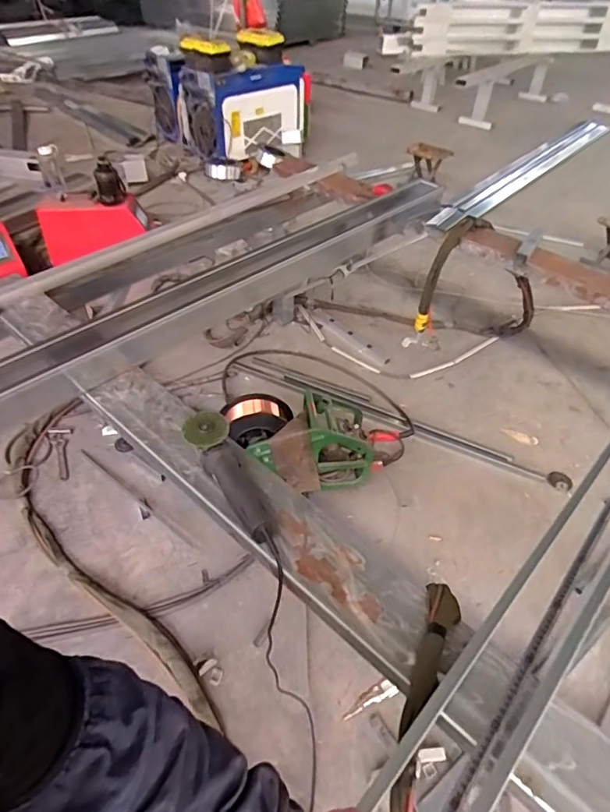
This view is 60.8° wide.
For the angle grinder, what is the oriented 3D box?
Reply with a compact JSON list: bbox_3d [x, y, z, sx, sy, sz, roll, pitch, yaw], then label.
[{"bbox_3d":[-0.148,0.137,1.021,0.079,0.068,0.299,-22,63,-24],"label":"angle grinder"}]

